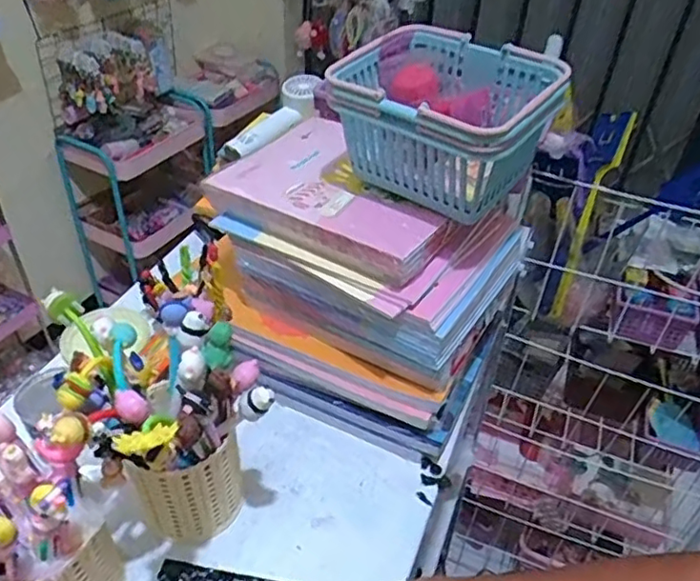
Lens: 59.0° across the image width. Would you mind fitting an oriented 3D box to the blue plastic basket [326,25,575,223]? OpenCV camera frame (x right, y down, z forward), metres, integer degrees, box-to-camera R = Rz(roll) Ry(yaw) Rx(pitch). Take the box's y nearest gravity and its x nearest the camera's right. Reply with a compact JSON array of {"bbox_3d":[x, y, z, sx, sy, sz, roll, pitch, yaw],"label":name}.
[{"bbox_3d":[0.073,-0.130,0.488,0.147,0.104,0.119,31,47,28],"label":"blue plastic basket"}]

